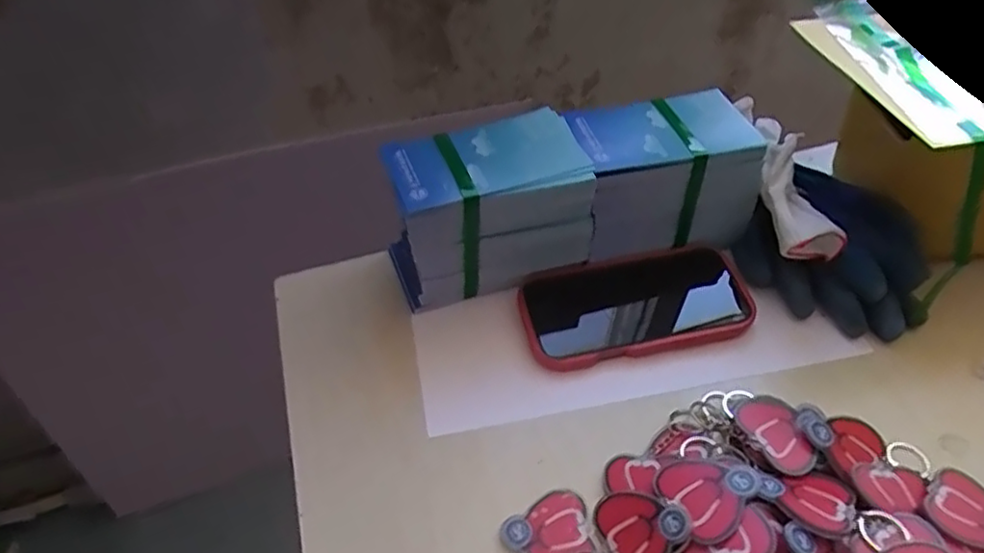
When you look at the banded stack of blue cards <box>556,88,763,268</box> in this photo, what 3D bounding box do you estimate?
[{"bbox_3d":[0.133,-0.079,0.513,0.138,0.095,0.086,-8,46,-7],"label":"banded stack of blue cards"}]

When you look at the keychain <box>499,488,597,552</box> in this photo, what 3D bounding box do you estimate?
[{"bbox_3d":[0.035,0.148,0.364,0.050,0.004,0.040,-26,50,-23],"label":"keychain"}]

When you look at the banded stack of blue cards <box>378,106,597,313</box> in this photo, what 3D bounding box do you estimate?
[{"bbox_3d":[-0.006,-0.052,0.480,0.142,0.099,0.093,-13,47,-11],"label":"banded stack of blue cards"}]

